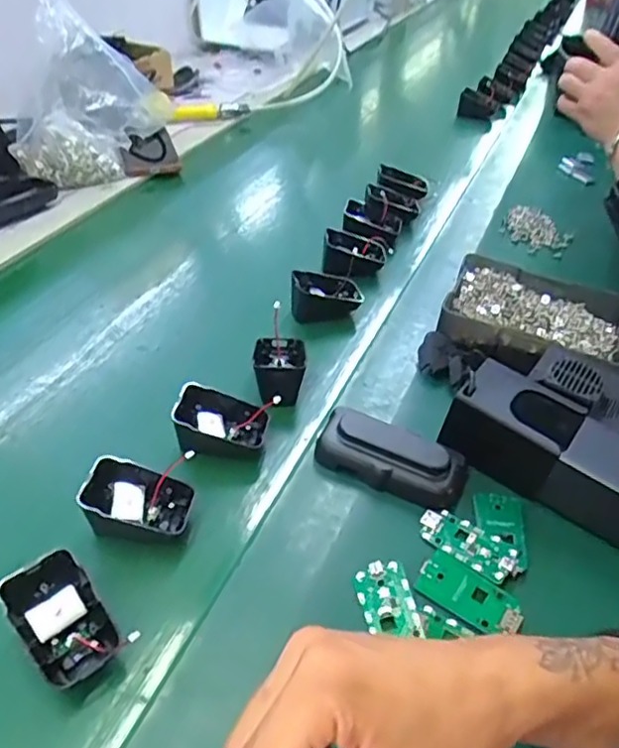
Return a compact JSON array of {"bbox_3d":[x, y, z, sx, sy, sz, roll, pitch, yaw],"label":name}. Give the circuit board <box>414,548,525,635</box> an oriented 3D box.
[{"bbox_3d":[0.100,0.137,0.383,0.063,0.006,0.033,25,46,25],"label":"circuit board"}]

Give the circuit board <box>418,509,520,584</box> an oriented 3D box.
[{"bbox_3d":[0.105,0.110,0.410,0.063,0.004,0.032,26,46,26],"label":"circuit board"}]

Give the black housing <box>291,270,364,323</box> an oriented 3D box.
[{"bbox_3d":[0.016,-0.077,0.616,0.067,0.040,0.049,-1,41,-3],"label":"black housing"}]

